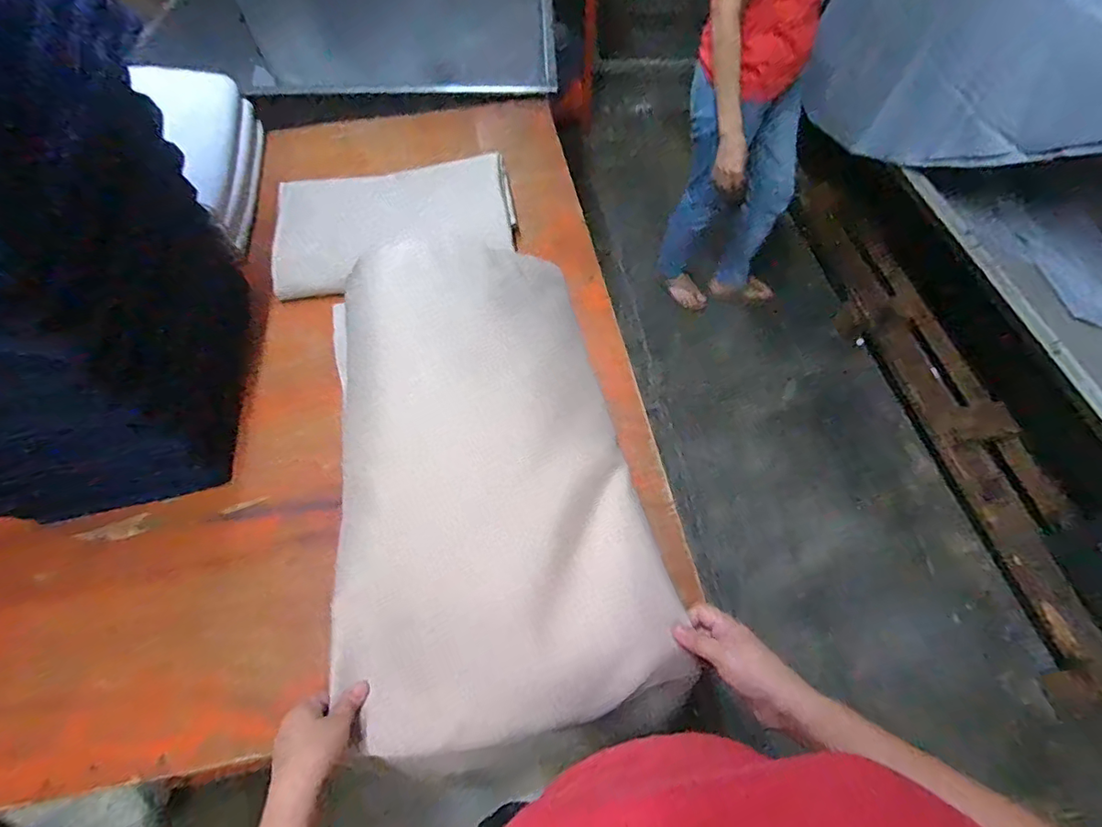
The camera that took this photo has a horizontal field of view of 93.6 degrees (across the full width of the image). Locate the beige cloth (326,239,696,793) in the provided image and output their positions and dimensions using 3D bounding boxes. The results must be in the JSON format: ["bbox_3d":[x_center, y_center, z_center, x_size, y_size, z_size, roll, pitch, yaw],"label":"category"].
[{"bbox_3d":[-0.087,0.059,0.625,0.352,0.140,0.609,-12,60,-6],"label":"beige cloth"}]

